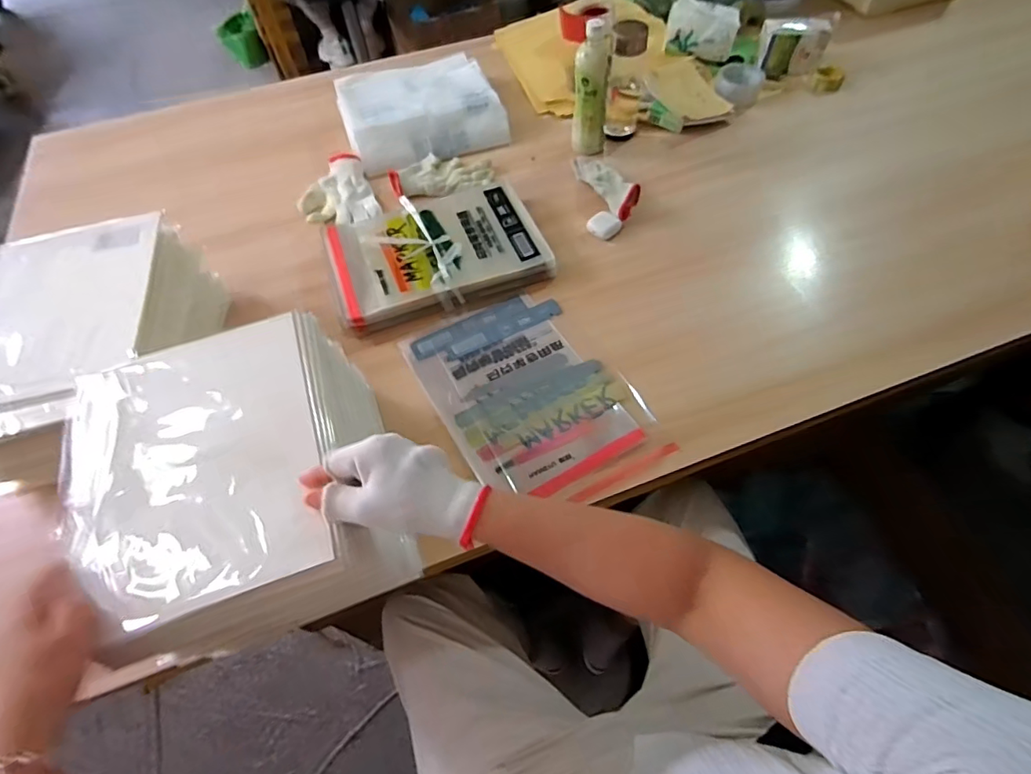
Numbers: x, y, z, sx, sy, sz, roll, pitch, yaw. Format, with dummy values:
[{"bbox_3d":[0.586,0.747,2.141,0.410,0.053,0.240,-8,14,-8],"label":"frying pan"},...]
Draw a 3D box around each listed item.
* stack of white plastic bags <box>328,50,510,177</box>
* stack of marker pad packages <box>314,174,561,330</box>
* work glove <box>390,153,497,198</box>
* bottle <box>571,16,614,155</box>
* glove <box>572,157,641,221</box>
[{"bbox_3d":[-0.192,-0.575,1.063,0.313,0.065,0.301,-18,58,-8],"label":"stack of white plastic bags"},{"bbox_3d":[-0.129,-0.222,0.847,0.334,0.044,0.234,-18,58,-8],"label":"stack of marker pad packages"},{"bbox_3d":[-0.138,-0.395,0.970,0.187,0.020,0.113,-2,57,2],"label":"work glove"},{"bbox_3d":[0.136,-0.532,0.926,0.063,0.199,0.058,4,58,6],"label":"bottle"},{"bbox_3d":[0.162,-0.372,0.929,0.059,0.037,0.195,-23,59,-11],"label":"glove"}]

